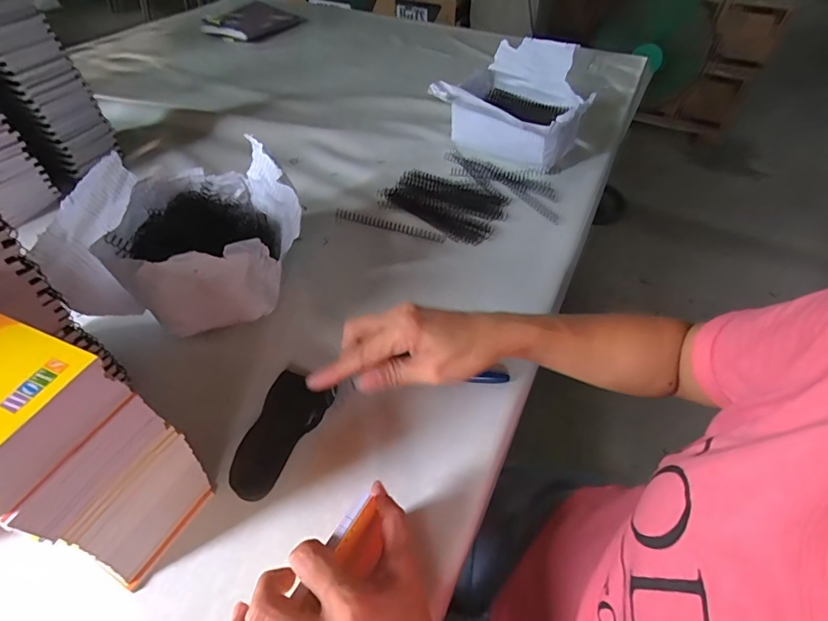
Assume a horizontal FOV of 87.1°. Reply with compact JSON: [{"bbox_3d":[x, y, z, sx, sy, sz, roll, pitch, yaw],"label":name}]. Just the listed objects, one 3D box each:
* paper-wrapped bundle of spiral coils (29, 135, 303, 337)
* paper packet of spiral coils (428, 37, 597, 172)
[{"bbox_3d":[-0.237,-0.080,0.483,0.221,0.114,0.186,-8,50,-9],"label":"paper-wrapped bundle of spiral coils"},{"bbox_3d":[0.167,-0.325,0.716,0.223,0.149,0.176,25,53,18],"label":"paper packet of spiral coils"}]

